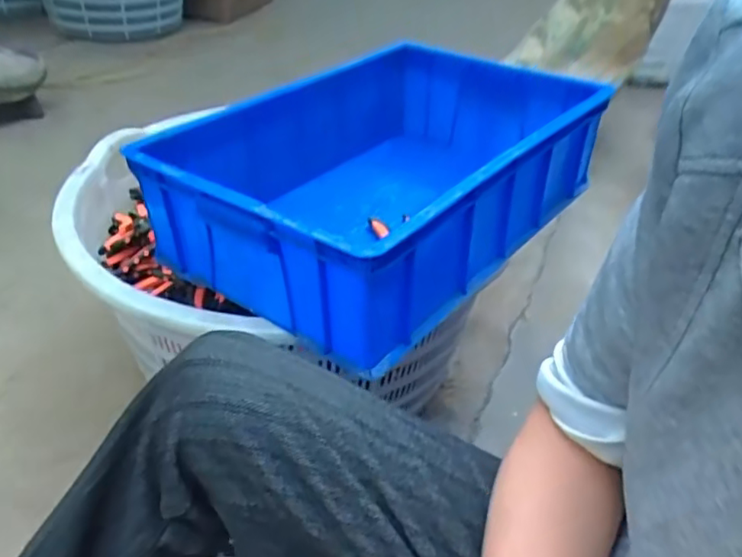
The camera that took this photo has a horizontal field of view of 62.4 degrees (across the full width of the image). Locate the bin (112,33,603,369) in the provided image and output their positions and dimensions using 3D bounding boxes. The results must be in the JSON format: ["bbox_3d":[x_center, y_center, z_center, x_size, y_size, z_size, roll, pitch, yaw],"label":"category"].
[{"bbox_3d":[0.032,-0.149,0.766,0.348,0.159,0.545,28,45,28],"label":"bin"}]

